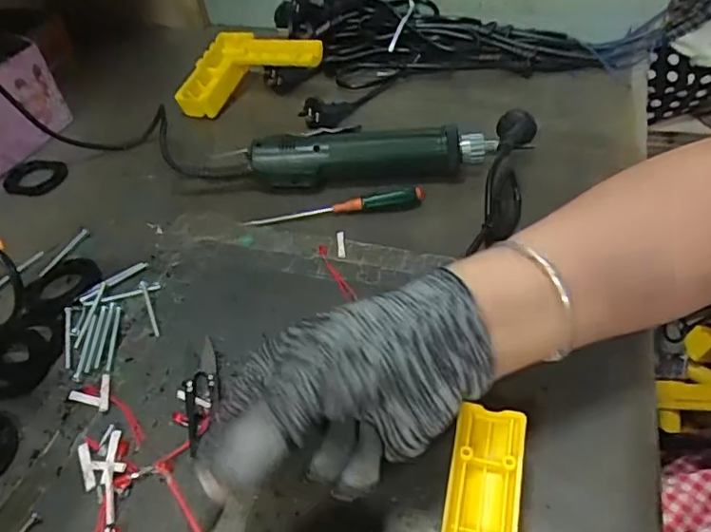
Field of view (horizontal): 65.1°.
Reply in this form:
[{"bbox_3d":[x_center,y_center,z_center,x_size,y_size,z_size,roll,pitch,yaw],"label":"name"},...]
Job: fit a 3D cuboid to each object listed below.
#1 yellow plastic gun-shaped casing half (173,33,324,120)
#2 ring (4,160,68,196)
[{"bbox_3d":[-0.122,-0.229,0.626,0.157,0.046,0.115,-12,46,-5],"label":"yellow plastic gun-shaped casing half"},{"bbox_3d":[-0.319,-0.090,0.552,0.066,0.007,0.051,13,48,18],"label":"ring"}]

